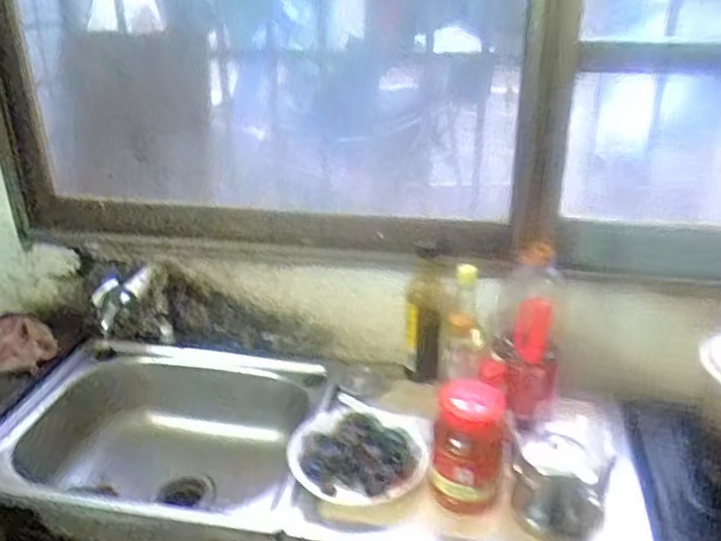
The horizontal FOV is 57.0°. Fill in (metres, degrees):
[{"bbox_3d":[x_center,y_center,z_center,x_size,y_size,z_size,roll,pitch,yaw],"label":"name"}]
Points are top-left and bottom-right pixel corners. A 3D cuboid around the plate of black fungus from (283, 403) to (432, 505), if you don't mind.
[{"bbox_3d":[-0.003,0.255,0.978,0.196,0.030,0.211,0,25,0],"label":"plate of black fungus"}]

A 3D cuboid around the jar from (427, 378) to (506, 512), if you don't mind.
[{"bbox_3d":[0.142,0.232,0.890,0.088,0.163,0.087,4,26,9],"label":"jar"}]

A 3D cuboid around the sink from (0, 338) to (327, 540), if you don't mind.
[{"bbox_3d":[-0.315,0.316,1.107,0.491,0.199,0.409,6,26,14],"label":"sink"}]

